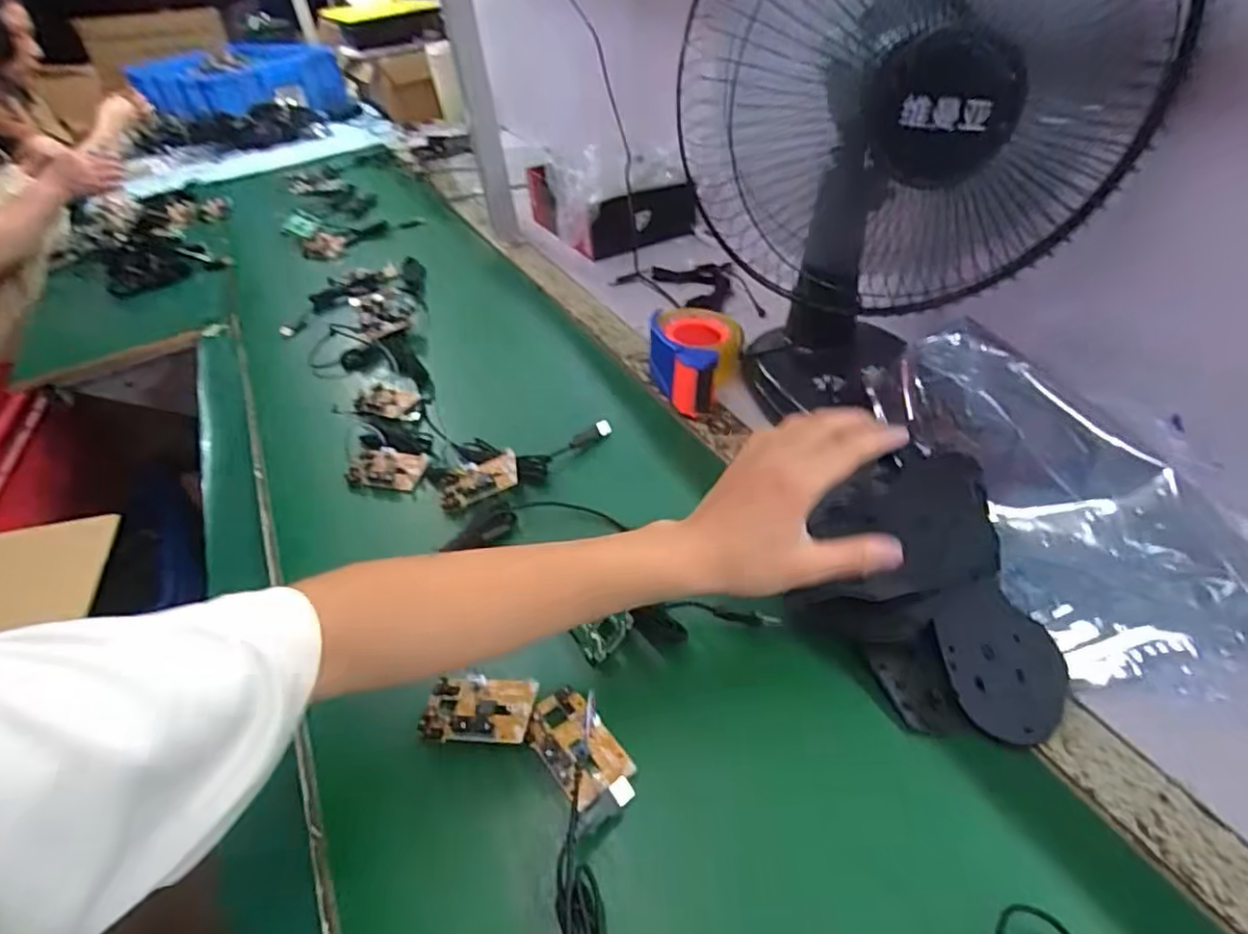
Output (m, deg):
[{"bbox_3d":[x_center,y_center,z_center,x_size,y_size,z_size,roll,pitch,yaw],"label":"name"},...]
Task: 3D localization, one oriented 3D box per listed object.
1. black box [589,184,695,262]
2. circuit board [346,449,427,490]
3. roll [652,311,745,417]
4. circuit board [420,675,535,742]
[{"bbox_3d":[0.029,-0.392,1.054,0.167,0.092,0.018,-9,47,1],"label":"black box"},{"bbox_3d":[-0.244,0.001,0.673,0.080,0.010,0.046,3,41,14],"label":"circuit board"},{"bbox_3d":[0.075,-0.124,0.733,0.100,0.071,0.165,3,41,13],"label":"roll"},{"bbox_3d":[-0.100,0.167,0.451,0.074,0.012,0.045,0,41,11],"label":"circuit board"}]

